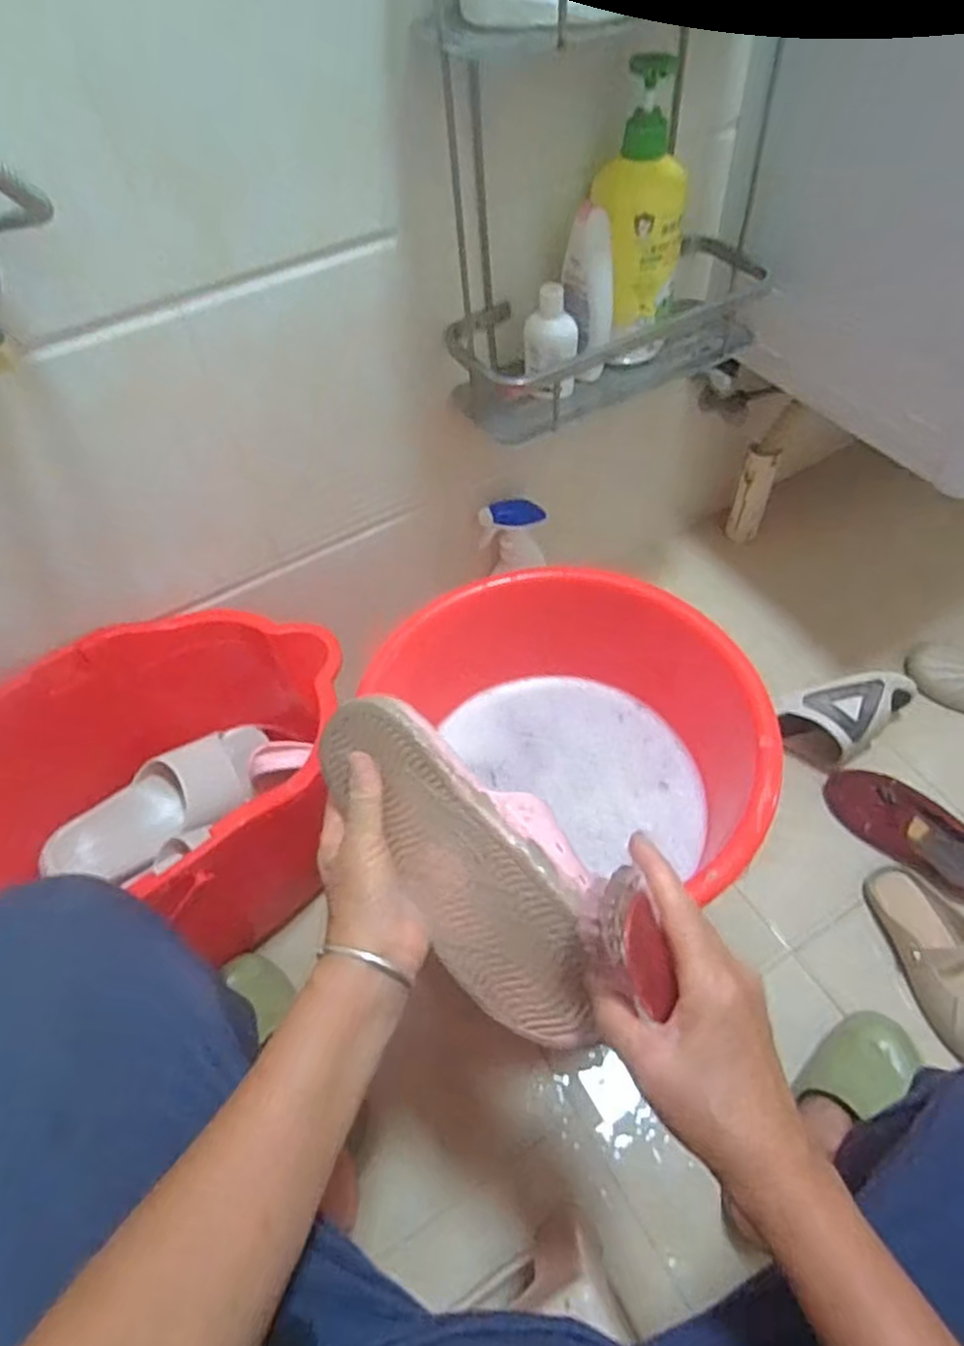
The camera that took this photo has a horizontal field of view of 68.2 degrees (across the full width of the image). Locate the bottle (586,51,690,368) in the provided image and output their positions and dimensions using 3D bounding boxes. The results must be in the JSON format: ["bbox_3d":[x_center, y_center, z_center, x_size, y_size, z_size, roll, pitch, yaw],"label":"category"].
[{"bbox_3d":[0.149,-0.417,0.678,0.080,0.243,0.069,-8,54,-2],"label":"bottle"}]

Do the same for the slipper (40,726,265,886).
[{"bbox_3d":[-0.362,0.154,0.819,0.268,0.064,0.101,-38,60,-21],"label":"slipper"}]

